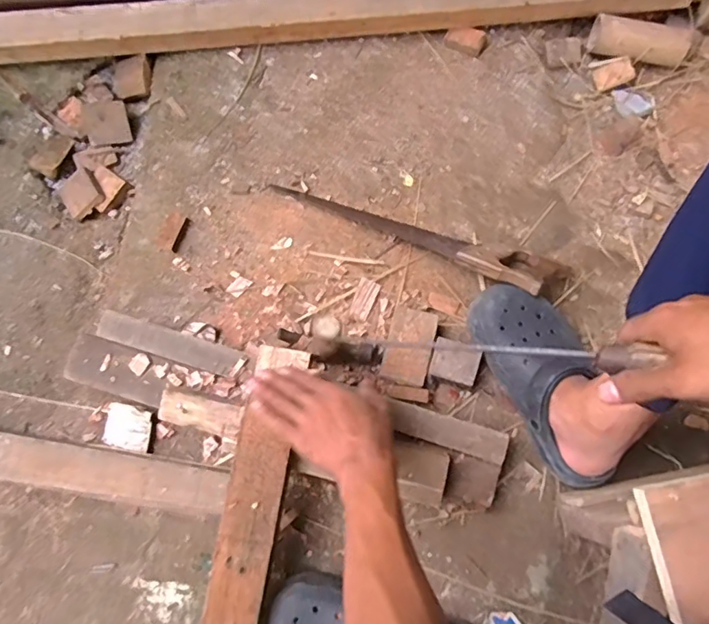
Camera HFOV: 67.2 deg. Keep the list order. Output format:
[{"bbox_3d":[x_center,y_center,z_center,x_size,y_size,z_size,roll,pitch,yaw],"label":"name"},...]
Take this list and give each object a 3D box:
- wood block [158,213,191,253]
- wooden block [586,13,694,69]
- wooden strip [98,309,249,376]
[{"bbox_3d":[-0.255,-0.114,0.754,0.027,0.015,0.052,21,79,4],"label":"wood block"},{"bbox_3d":[0.438,-0.410,0.819,0.153,0.051,0.043,13,78,2],"label":"wooden block"},{"bbox_3d":[-0.236,0.040,0.677,0.189,0.018,0.037,18,78,2],"label":"wooden strip"}]

